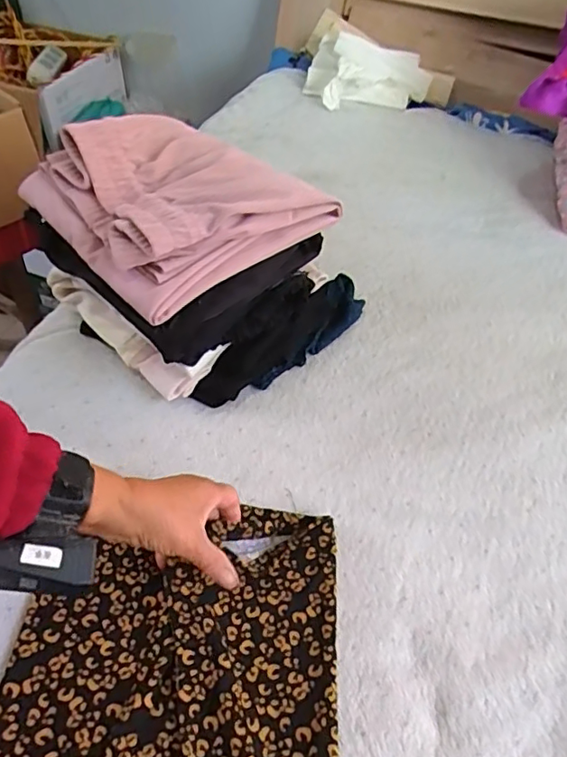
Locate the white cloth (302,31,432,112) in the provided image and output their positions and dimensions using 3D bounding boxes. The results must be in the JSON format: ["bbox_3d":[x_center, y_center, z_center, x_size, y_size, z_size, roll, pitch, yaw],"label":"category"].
[{"bbox_3d":[0.161,-0.589,1.088,0.243,0.098,0.154,15,49,8],"label":"white cloth"}]

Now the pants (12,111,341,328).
[{"bbox_3d":[-0.112,-0.192,0.584,0.250,0.077,0.228,38,56,26],"label":"pants"}]

